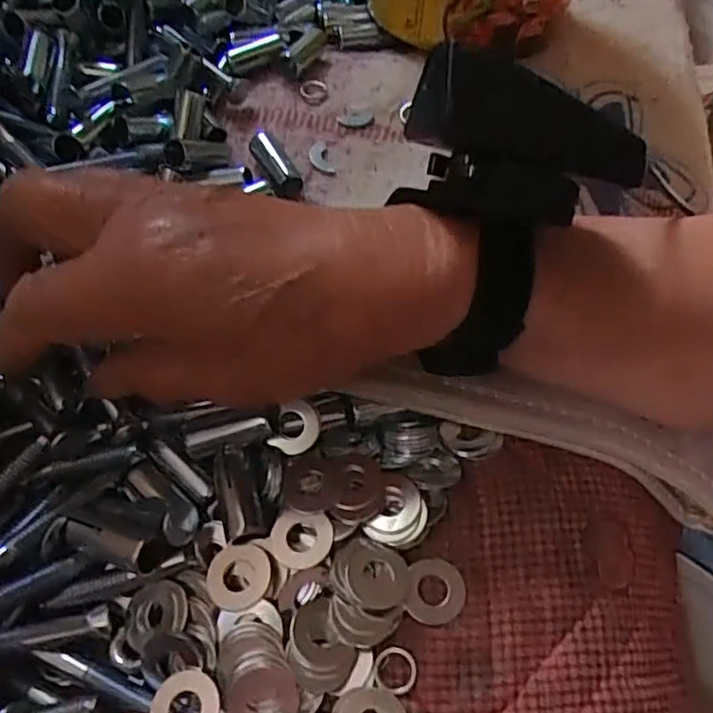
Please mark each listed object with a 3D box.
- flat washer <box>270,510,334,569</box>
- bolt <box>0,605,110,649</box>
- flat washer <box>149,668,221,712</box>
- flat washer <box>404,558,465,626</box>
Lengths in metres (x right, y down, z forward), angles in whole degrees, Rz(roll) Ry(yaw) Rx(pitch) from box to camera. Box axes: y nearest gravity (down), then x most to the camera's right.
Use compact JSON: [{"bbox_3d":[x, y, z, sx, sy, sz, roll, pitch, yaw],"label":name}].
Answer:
[{"bbox_3d":[-0.019,0.062,0.215,0.020,0.004,0.019,0,58,1],"label":"flat washer"},{"bbox_3d":[-0.107,0.087,0.197,0.057,0.004,0.006,1,52,-35],"label":"bolt"},{"bbox_3d":[-0.052,0.106,0.192,0.020,0.004,0.021,14,61,5],"label":"flat washer"},{"bbox_3d":[0.027,0.078,0.213,0.019,0.004,0.021,8,60,4],"label":"flat washer"}]

